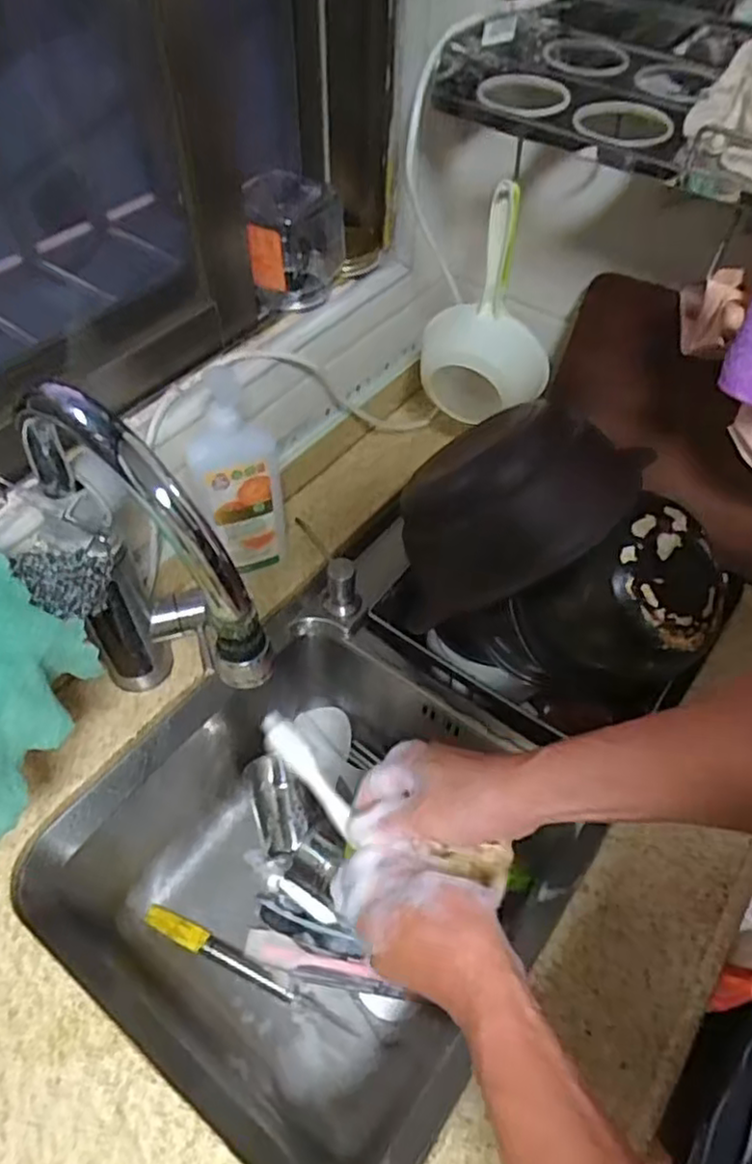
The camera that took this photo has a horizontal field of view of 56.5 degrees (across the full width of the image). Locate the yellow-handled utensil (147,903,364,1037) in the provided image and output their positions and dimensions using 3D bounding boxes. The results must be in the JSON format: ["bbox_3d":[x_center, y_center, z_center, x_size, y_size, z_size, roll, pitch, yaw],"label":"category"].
[{"bbox_3d":[-0.130,0.392,0.708,0.236,0.015,0.024,22,55,14],"label":"yellow-handled utensil"}]

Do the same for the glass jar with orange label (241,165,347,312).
[{"bbox_3d":[-0.078,-0.337,0.710,0.096,0.109,0.091,1,53,-1],"label":"glass jar with orange label"}]

